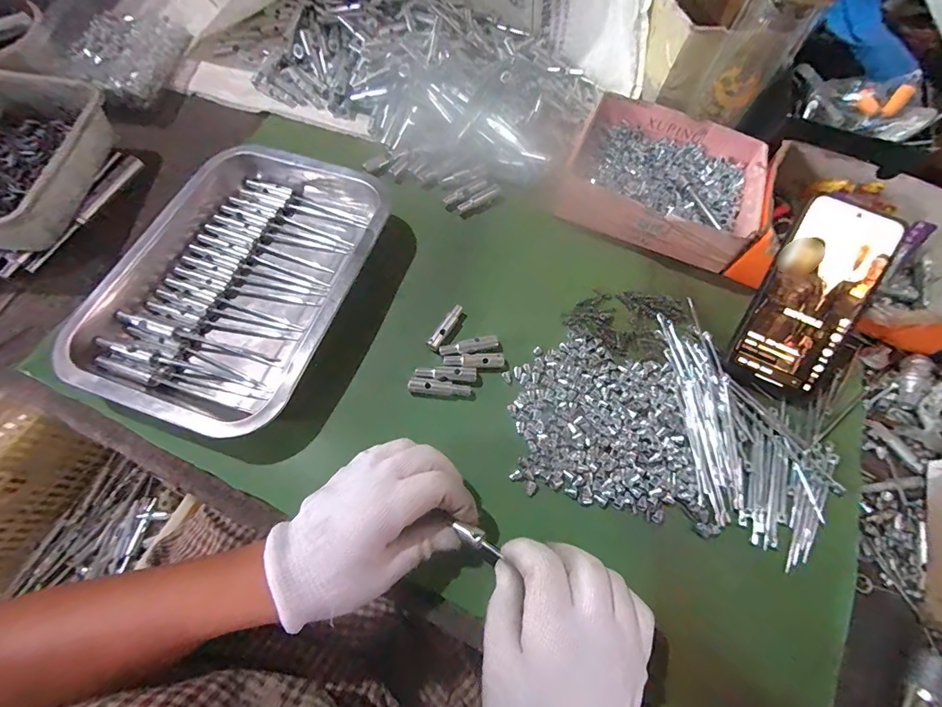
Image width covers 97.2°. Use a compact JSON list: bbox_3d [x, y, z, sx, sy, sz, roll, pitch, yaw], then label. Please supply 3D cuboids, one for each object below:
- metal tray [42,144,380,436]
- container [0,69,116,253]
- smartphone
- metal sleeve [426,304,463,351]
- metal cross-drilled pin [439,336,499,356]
[{"bbox_3d":[-0.193,-0.067,0.358,0.191,0.045,0.261,19,68,4],"label":"metal tray"},{"bbox_3d":[-0.413,-0.173,0.373,0.136,0.059,0.176,5,68,-1],"label":"container"},{"bbox_3d":[0.280,-0.045,0.339,0.074,0.006,0.154,24,98,7],"label":"smartphone"},{"bbox_3d":[-0.021,-0.024,0.362,0.011,0.010,0.049,30,69,9],"label":"metal sleeve"},{"bbox_3d":[-0.001,-0.006,0.355,0.051,0.008,0.011,-13,69,-9],"label":"metal cross-drilled pin"}]

